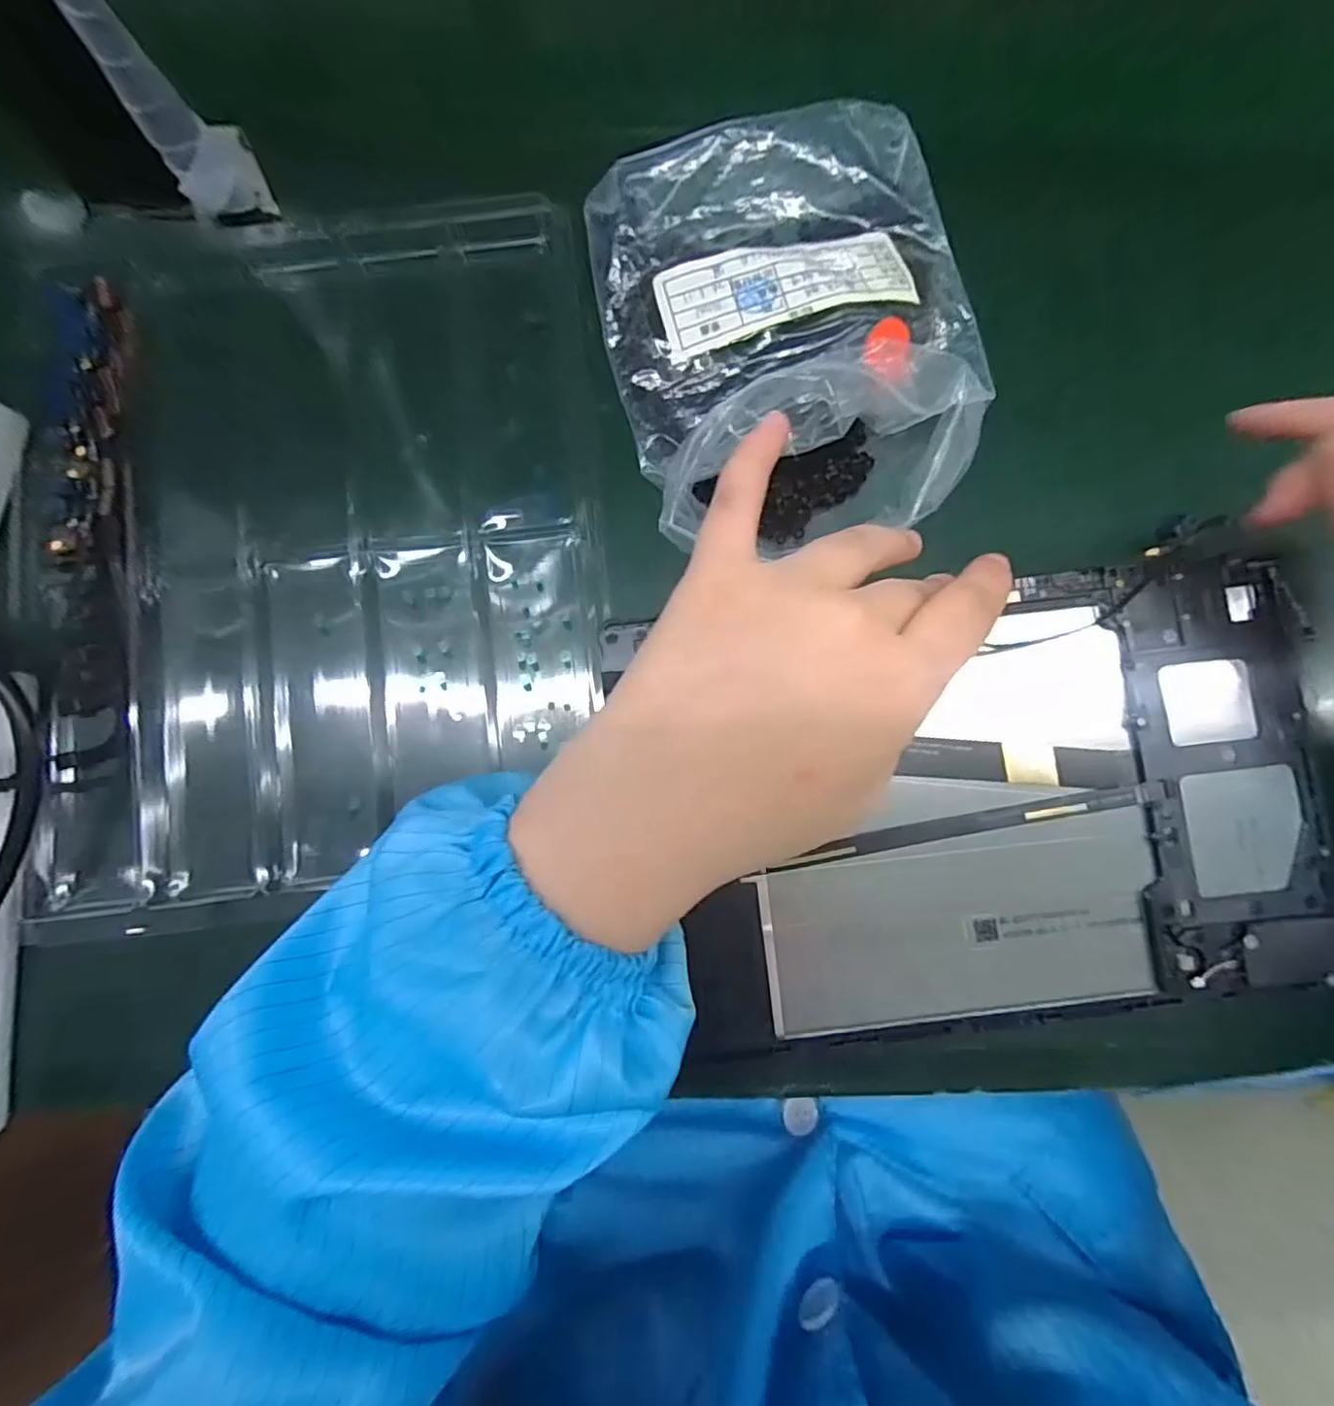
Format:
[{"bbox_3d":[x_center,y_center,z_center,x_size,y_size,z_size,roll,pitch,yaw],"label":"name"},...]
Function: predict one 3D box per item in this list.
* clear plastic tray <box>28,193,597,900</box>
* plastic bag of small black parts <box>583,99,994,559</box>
[{"bbox_3d":[-0.133,-0.065,0.243,0.211,0.024,0.258,-6,85,-2],"label":"clear plastic tray"},{"bbox_3d":[0.049,-0.145,0.236,0.139,0.032,0.157,-10,84,-3],"label":"plastic bag of small black parts"}]

